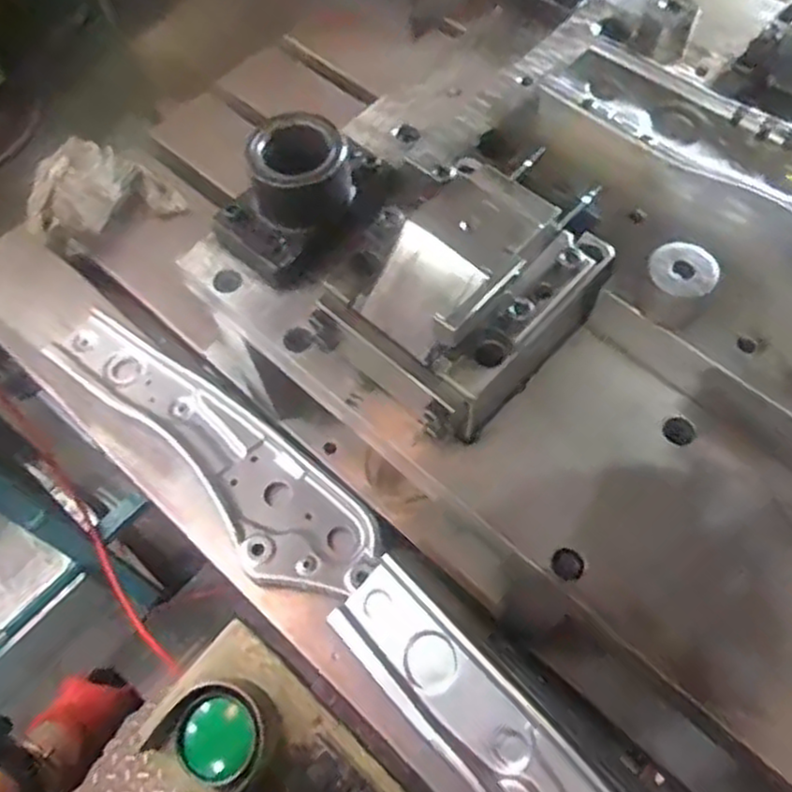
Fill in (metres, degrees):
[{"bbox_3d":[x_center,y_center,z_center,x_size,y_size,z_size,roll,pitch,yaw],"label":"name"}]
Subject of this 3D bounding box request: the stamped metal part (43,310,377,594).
[{"bbox_3d":[-0.186,0.051,0.725,0.404,0.028,0.109,37,70,19],"label":"stamped metal part"}]

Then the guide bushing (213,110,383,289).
[{"bbox_3d":[-0.076,-0.156,0.538,0.125,0.063,0.084,-37,68,-16],"label":"guide bushing"}]

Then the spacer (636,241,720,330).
[{"bbox_3d":[0.175,-0.068,0.460,0.041,0.041,0.040,-1,63,2],"label":"spacer"}]

